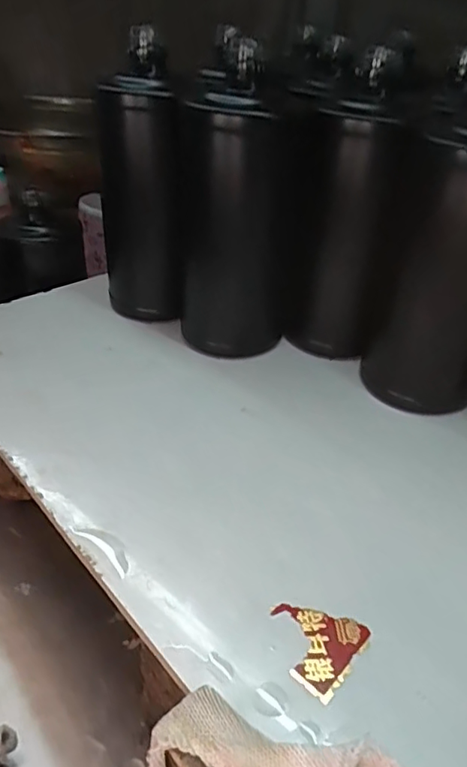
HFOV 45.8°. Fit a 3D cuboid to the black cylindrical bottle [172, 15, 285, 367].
[{"bbox_3d":[0.002,-0.116,0.377,0.077,0.192,0.080,0,37,-5],"label":"black cylindrical bottle"}]

